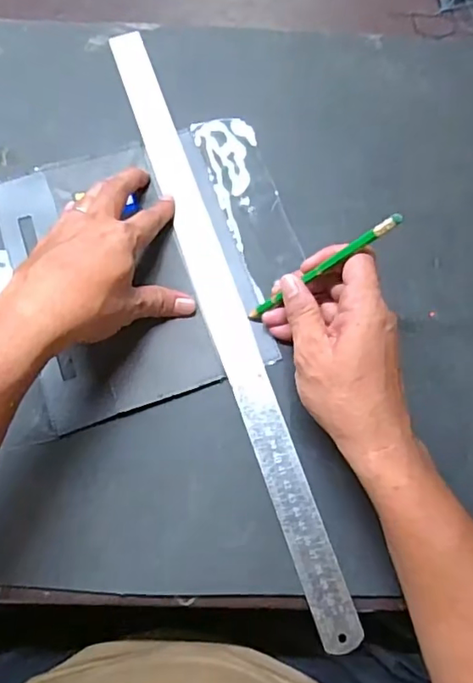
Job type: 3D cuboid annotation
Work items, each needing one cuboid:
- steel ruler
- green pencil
[{"bbox_3d":[-0.014,-0.034,0.430,0.030,0.004,0.516,-19,75,-7],"label":"steel ruler"},{"bbox_3d":[0.056,-0.049,0.381,0.004,0.135,0.007,-3,67,-48],"label":"green pencil"}]

